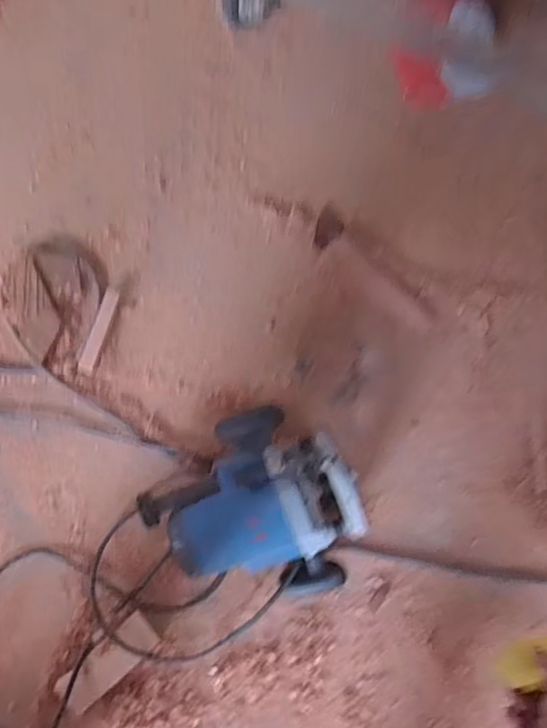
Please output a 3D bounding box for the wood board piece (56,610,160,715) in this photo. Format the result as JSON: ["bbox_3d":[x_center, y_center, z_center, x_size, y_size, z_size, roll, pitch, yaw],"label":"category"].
[{"bbox_3d":[-0.231,0.421,0.708,0.142,0.019,0.054,-40,81,-8],"label":"wood board piece"}]

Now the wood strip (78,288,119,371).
[{"bbox_3d":[-0.286,-0.058,0.826,0.025,0.004,0.140,15,78,3],"label":"wood strip"}]

